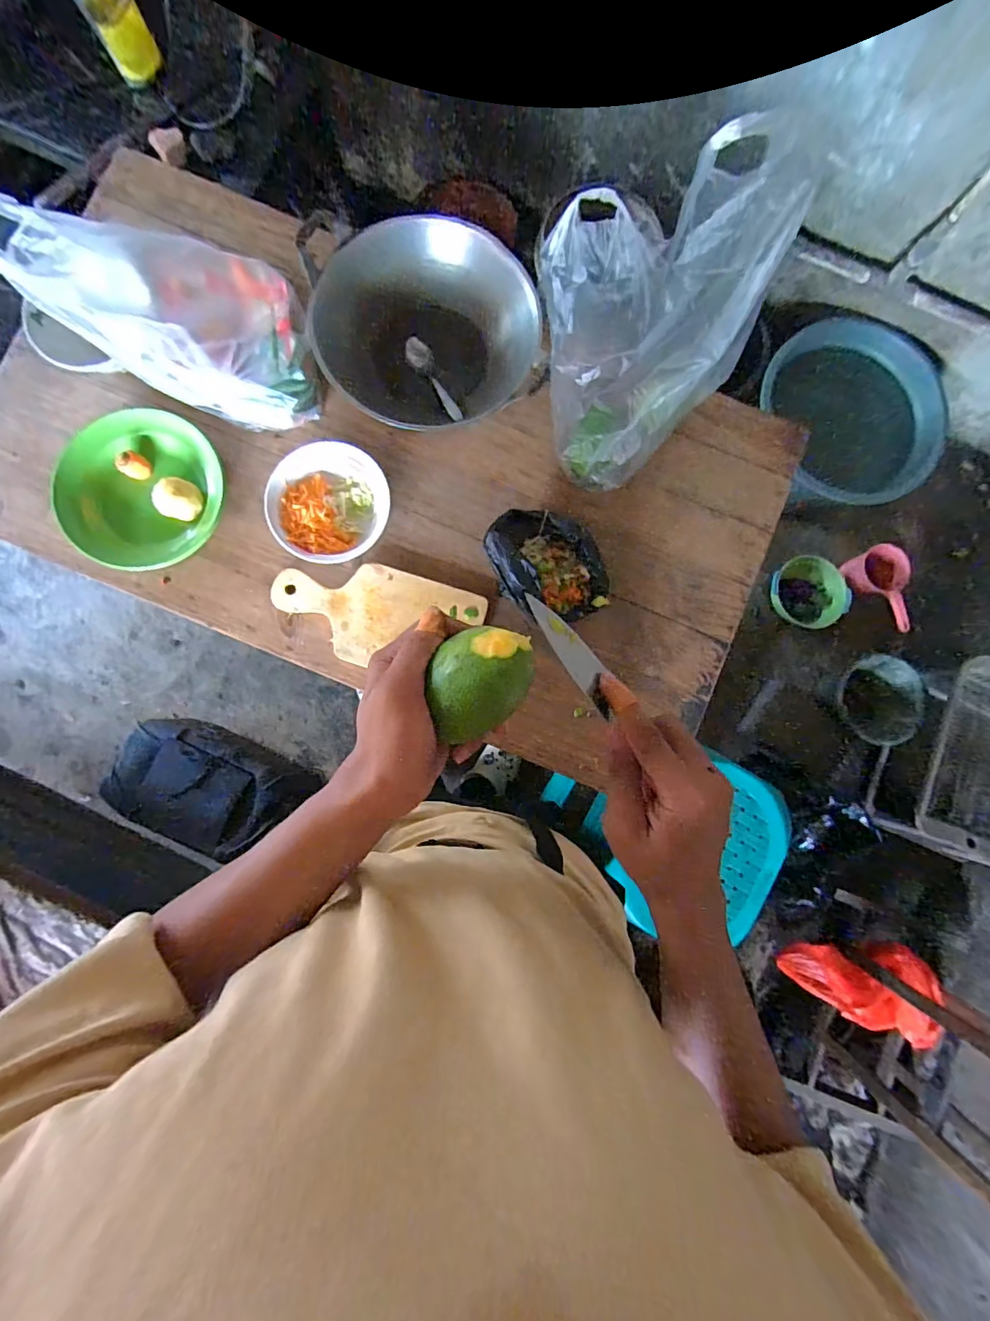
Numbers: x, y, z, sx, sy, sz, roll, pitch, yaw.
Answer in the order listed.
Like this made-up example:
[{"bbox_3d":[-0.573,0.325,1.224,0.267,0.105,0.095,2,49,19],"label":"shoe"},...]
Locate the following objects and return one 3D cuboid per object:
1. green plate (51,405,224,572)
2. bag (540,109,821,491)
[{"bbox_3d":[-0.467,-0.225,0.656,0.204,0.049,0.191,0,85,-3],"label":"green plate"},{"bbox_3d":[0.159,-0.342,0.530,0.189,0.274,0.186,-8,85,-3],"label":"bag"}]

